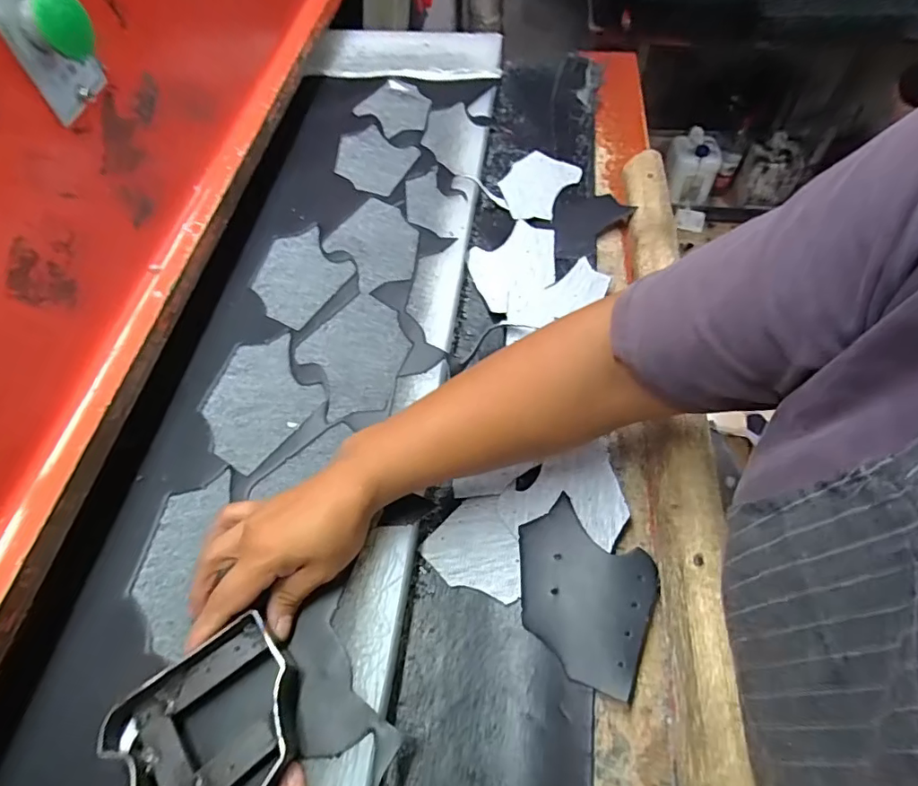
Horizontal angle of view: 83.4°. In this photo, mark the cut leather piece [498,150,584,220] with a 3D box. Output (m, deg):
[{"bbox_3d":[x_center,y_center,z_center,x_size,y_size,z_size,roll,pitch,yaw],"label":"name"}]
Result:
[{"bbox_3d":[0.097,-0.264,0.653,0.097,0.009,0.116,26,67,29],"label":"cut leather piece"}]

